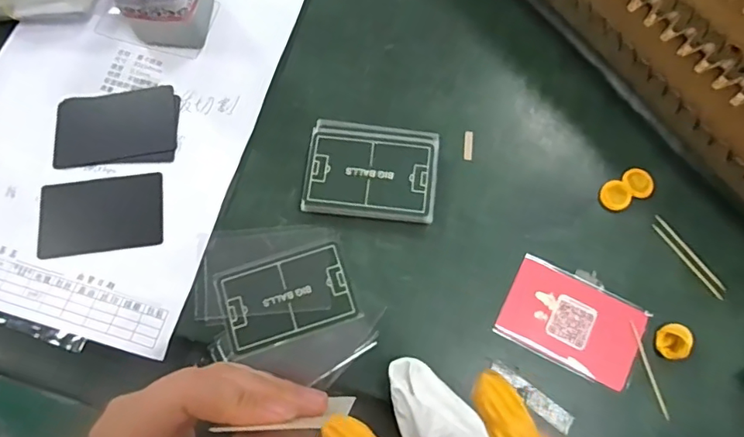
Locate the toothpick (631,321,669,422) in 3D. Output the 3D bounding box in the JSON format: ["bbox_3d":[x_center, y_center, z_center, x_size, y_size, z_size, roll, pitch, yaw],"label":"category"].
[{"bbox_3d":[0.174,0.095,0.318,0.004,0.004,0.060,-13,74,-3],"label":"toothpick"}]

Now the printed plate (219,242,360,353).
[{"bbox_3d":[-0.055,0.050,0.334,0.082,0.004,0.051,-17,74,-4],"label":"printed plate"}]

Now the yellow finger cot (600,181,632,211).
[{"bbox_3d":[0.168,-0.016,0.351,0.019,0.006,0.020,0,74,1],"label":"yellow finger cot"}]

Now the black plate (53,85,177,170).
[{"bbox_3d":[-0.189,-0.068,0.375,0.087,0.004,0.053,-11,74,-2],"label":"black plate"}]

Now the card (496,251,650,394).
[{"bbox_3d":[0.129,0.067,0.329,0.085,0.004,0.056,26,76,9],"label":"card"}]

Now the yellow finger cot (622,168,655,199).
[{"bbox_3d":[0.187,-0.025,0.356,0.022,0.006,0.022,0,74,1],"label":"yellow finger cot"}]

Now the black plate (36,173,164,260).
[{"bbox_3d":[-0.187,-0.003,0.352,0.083,0.004,0.053,-7,74,-1],"label":"black plate"}]

